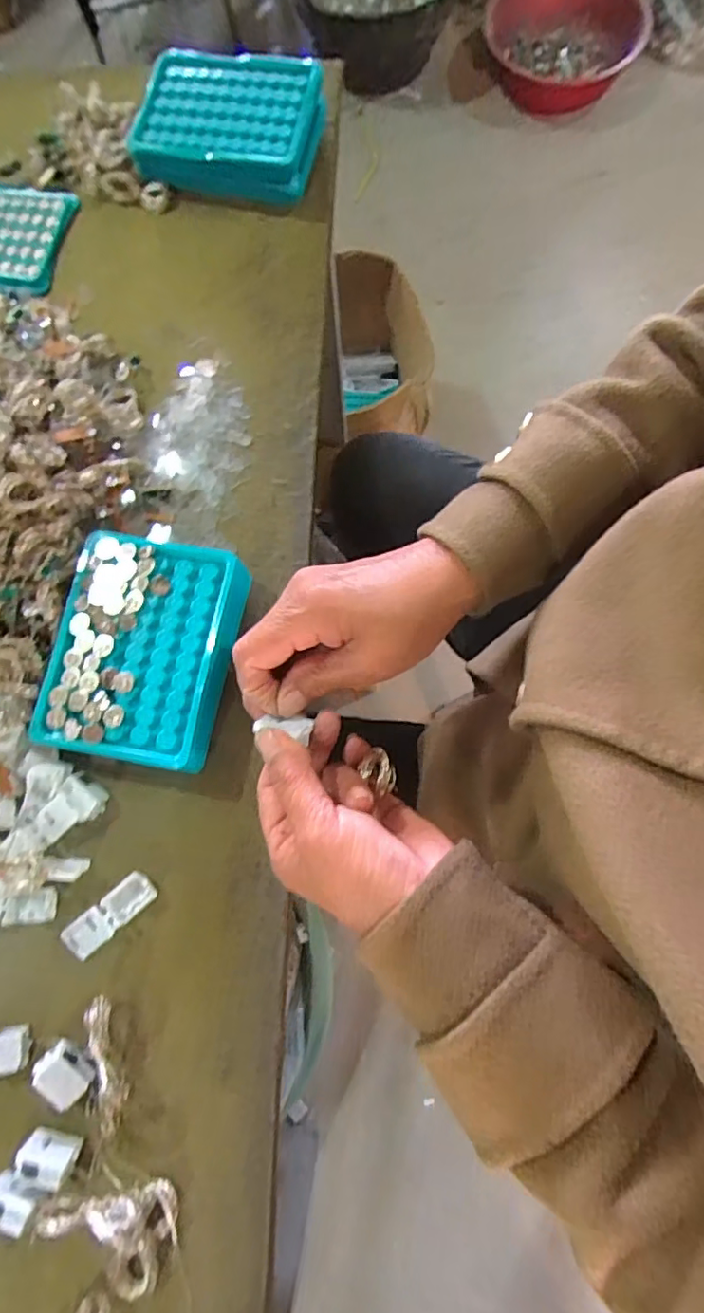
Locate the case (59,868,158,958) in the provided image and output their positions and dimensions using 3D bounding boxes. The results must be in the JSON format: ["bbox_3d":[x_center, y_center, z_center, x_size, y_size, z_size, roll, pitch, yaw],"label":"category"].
[{"bbox_3d":[-0.137,0.146,0.329,0.053,0.008,0.020,-42,79,-8],"label":"case"}]

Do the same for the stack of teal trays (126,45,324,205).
[{"bbox_3d":[-0.096,-0.408,0.449,0.130,0.041,0.099,12,77,4],"label":"stack of teal trays"}]

